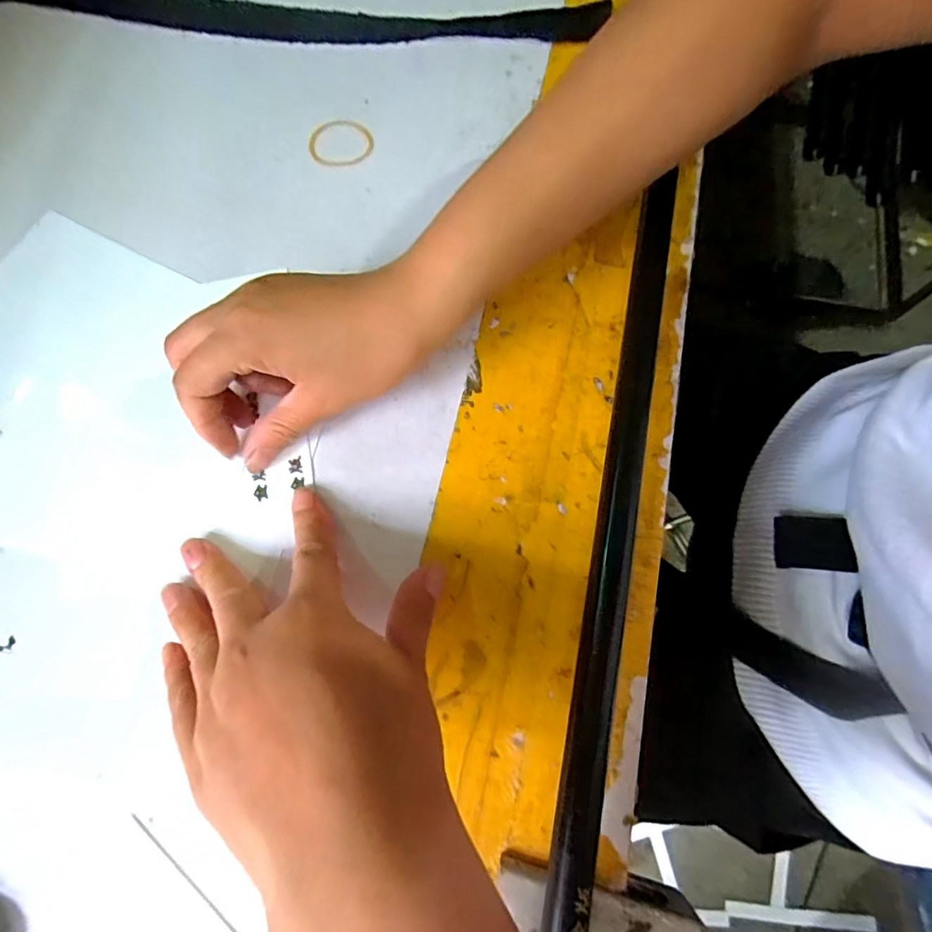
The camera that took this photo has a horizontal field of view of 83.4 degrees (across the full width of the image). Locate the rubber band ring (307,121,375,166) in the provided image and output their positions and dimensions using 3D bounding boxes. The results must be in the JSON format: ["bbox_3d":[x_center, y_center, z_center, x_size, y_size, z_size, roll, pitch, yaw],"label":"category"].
[{"bbox_3d":[-0.081,-0.209,0.336,0.041,0.005,0.037,-12,73,-3],"label":"rubber band ring"}]

